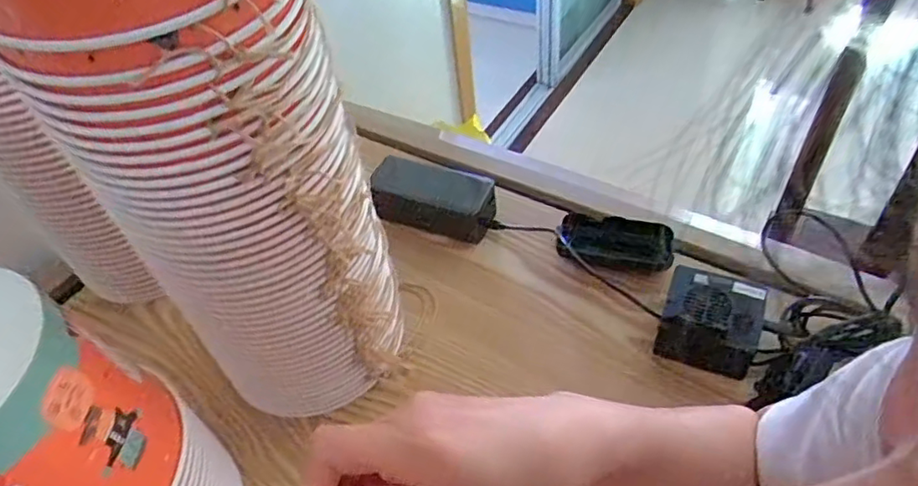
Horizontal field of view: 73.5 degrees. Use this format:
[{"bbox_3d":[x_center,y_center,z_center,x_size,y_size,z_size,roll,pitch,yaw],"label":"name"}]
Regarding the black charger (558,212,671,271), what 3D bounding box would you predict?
[{"bbox_3d":[0.152,0.000,0.602,0.107,0.030,0.049,6,49,11],"label":"black charger"}]

